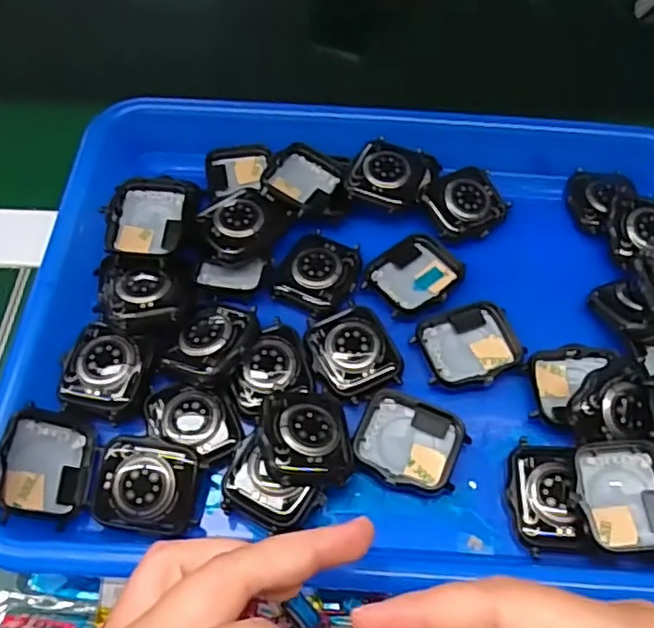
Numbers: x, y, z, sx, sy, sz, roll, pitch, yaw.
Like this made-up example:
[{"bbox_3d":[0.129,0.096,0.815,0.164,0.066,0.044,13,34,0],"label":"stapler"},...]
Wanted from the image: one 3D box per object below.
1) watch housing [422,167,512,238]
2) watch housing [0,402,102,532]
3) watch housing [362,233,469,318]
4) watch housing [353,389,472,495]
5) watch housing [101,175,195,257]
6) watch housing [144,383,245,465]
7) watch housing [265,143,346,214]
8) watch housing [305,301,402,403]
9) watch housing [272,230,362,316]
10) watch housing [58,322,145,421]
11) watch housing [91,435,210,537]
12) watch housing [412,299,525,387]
[{"bbox_3d":[0.071,-0.058,0.335,0.041,0.010,0.035,-30,65,-13],"label":"watch housing"},{"bbox_3d":[-0.114,0.062,0.263,0.005,0.039,0.043,-24,52,39],"label":"watch housing"},{"bbox_3d":[0.043,-0.018,0.318,0.044,0.009,0.037,-40,67,-22],"label":"watch housing"},{"bbox_3d":[0.035,0.055,0.275,0.043,0.009,0.038,20,60,11],"label":"watch housing"},{"bbox_3d":[-0.086,-0.048,0.315,0.038,0.009,0.041,11,74,4],"label":"watch housing"},{"bbox_3d":[-0.057,0.044,0.276,0.042,0.010,0.029,25,66,15],"label":"watch housing"},{"bbox_3d":[-0.012,-0.069,0.338,0.038,0.011,0.042,29,52,4],"label":"watch housing"},{"bbox_3d":[0.011,0.015,0.295,0.037,0.007,0.043,-21,61,-13],"label":"watch housing"},{"bbox_3d":[-0.003,-0.022,0.316,0.035,0.006,0.043,23,61,13],"label":"watch housing"},{"bbox_3d":[-0.097,0.023,0.281,0.034,0.008,0.038,11,59,6],"label":"watch housing"},{"bbox_3d":[-0.071,0.069,0.261,0.041,0.015,0.034,7,63,6],"label":"watch housing"},{"bbox_3d":[0.065,0.014,0.297,0.045,0.006,0.038,-16,60,-10],"label":"watch housing"}]

